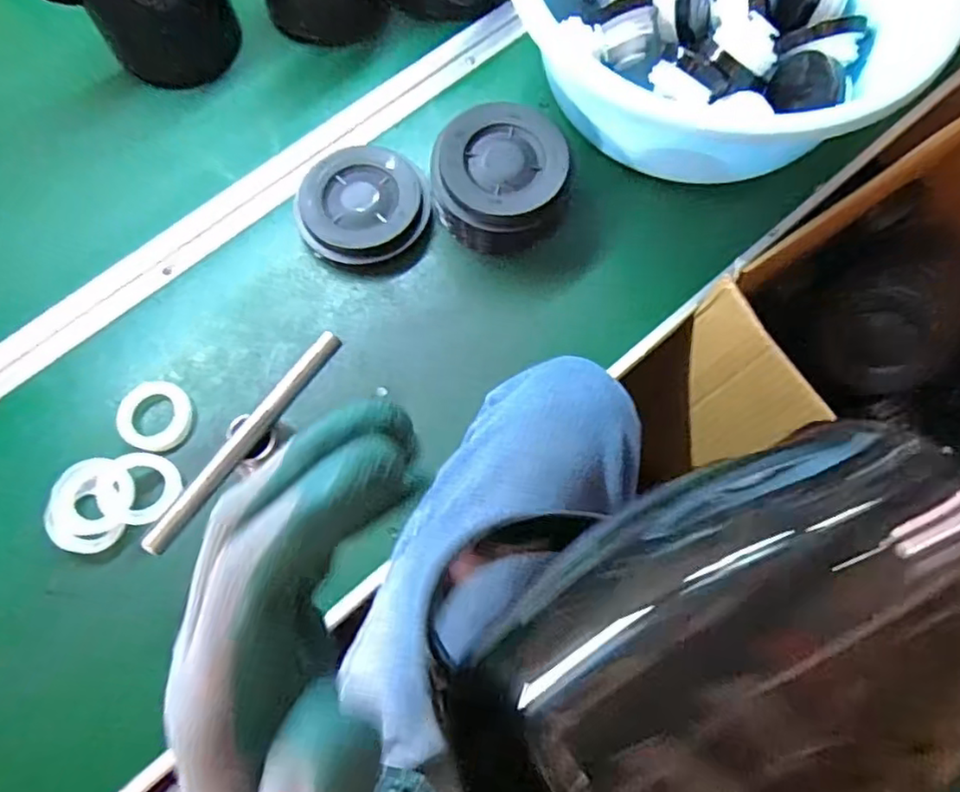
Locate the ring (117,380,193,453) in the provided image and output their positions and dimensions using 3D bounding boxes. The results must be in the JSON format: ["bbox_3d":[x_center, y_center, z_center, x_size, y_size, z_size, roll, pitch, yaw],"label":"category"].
[{"bbox_3d":[-0.270,0.016,0.529,0.055,0.016,0.057,0,72,1],"label":"ring"}]

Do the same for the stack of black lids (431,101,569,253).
[{"bbox_3d":[0.018,-0.189,0.570,0.116,0.071,0.113,14,72,6],"label":"stack of black lids"}]

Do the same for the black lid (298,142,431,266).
[{"bbox_3d":[-0.109,-0.174,0.585,0.110,0.033,0.112,0,72,1],"label":"black lid"}]

